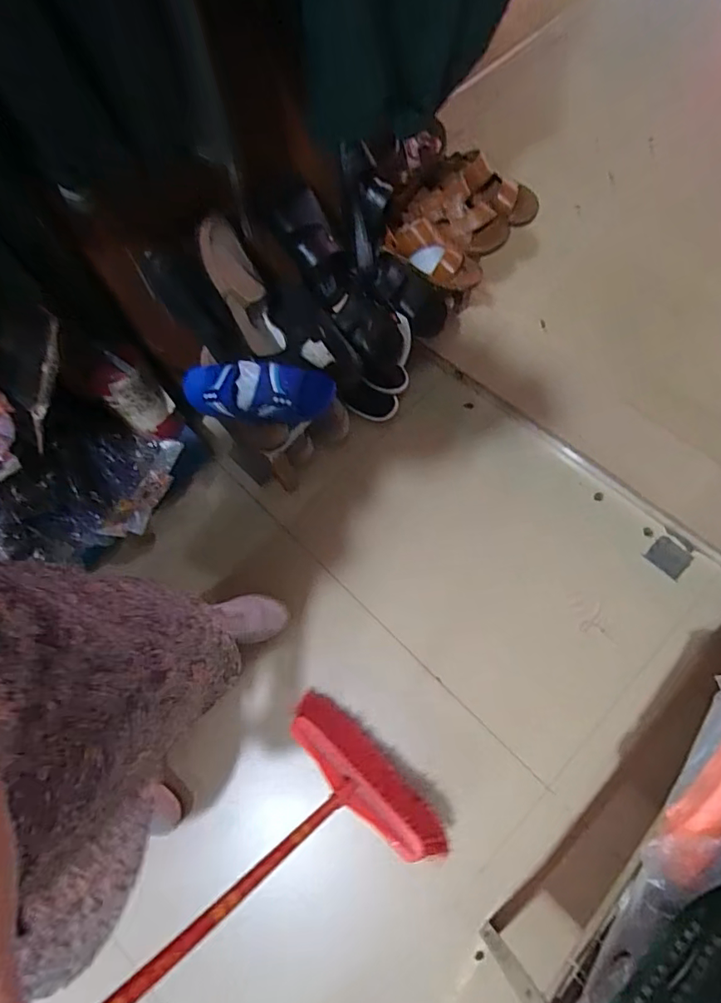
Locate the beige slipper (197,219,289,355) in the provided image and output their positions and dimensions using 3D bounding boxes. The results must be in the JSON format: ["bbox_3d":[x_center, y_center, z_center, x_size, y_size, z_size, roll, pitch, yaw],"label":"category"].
[{"bbox_3d":[-0.207,-0.371,0.926,0.079,0.246,0.063,-34,51,-9],"label":"beige slipper"}]

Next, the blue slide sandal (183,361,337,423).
[{"bbox_3d":[-0.206,-0.206,0.994,0.322,0.075,0.109,8,86,26],"label":"blue slide sandal"}]

